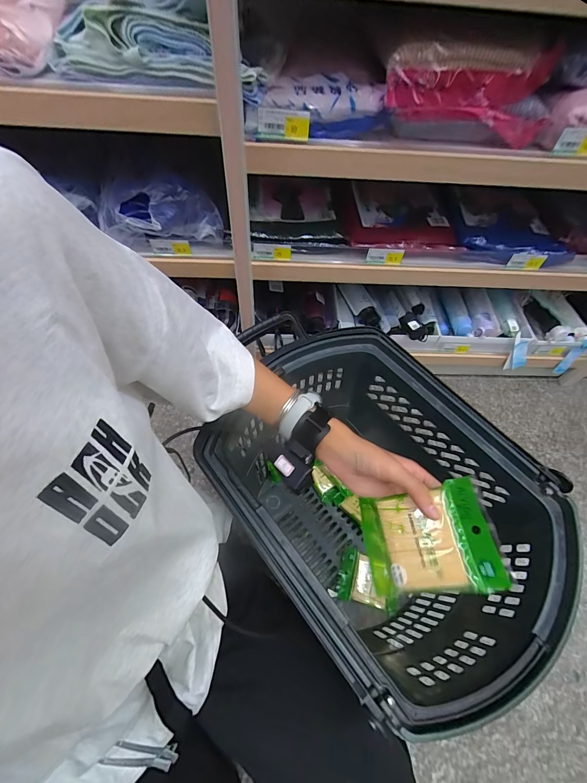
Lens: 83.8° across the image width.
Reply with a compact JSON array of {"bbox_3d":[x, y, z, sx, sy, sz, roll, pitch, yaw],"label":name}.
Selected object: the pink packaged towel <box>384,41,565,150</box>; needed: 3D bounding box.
[{"bbox_3d":[0.264,-0.444,0.484,0.243,0.094,0.098,-12,60,-11],"label":"pink packaged towel"}]

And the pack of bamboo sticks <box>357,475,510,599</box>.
[{"bbox_3d":[0.126,0.143,0.316,0.122,0.017,0.092,-21,67,26],"label":"pack of bamboo sticks"}]

